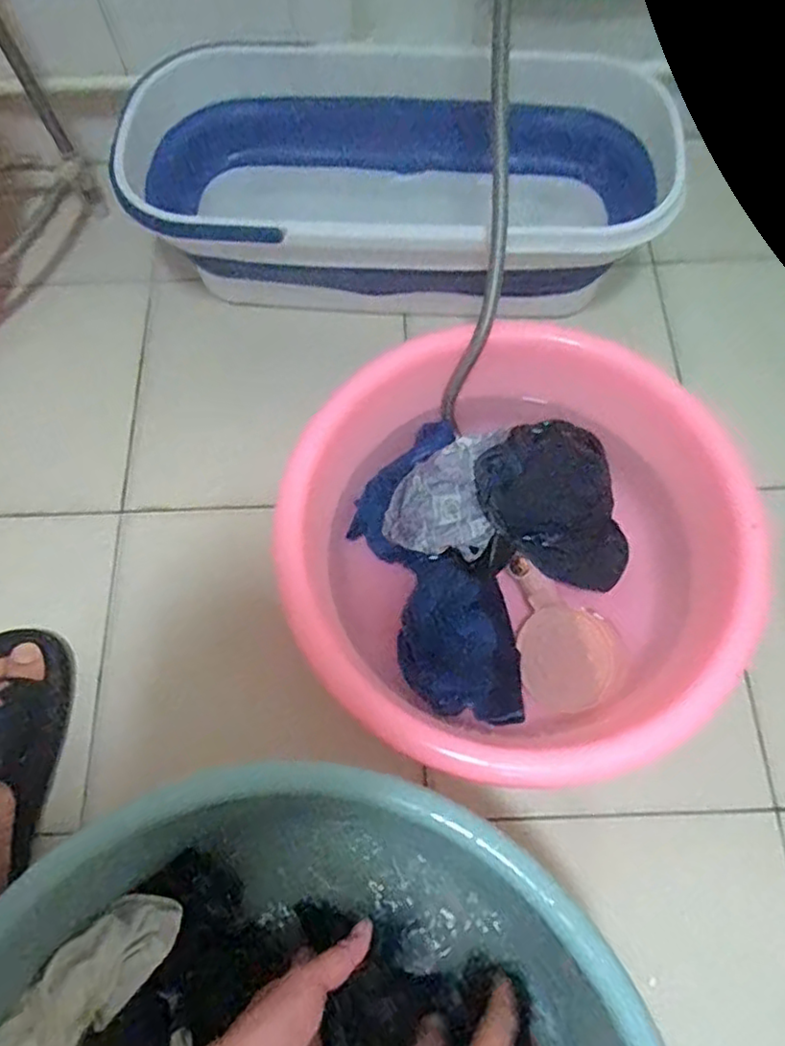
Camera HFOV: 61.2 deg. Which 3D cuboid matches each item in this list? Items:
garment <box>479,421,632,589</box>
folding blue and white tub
[{"bbox_3d":[0.142,-0.016,0.596,0.119,0.036,0.151,-9,68,-3],"label":"garment"},{"bbox_3d":[0.005,-0.340,0.707,0.546,0.183,0.263,5,68,5],"label":"folding blue and white tub"}]

